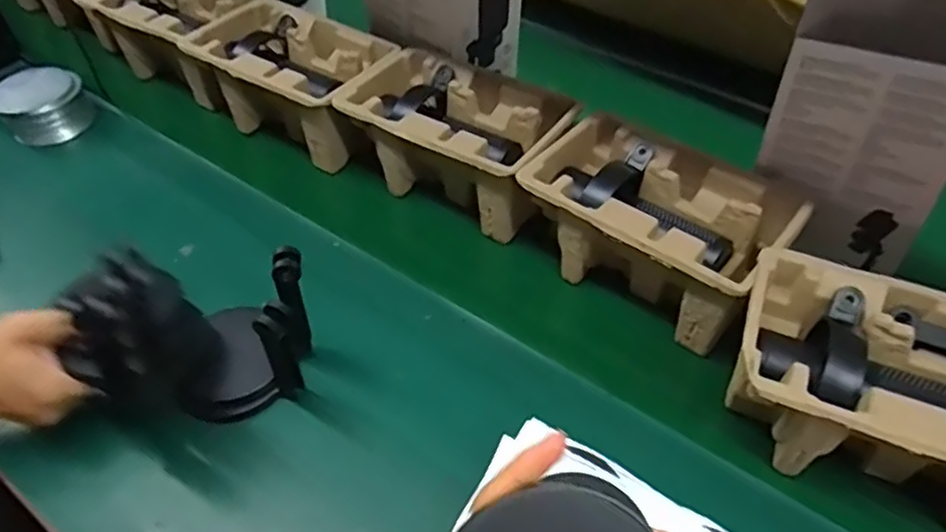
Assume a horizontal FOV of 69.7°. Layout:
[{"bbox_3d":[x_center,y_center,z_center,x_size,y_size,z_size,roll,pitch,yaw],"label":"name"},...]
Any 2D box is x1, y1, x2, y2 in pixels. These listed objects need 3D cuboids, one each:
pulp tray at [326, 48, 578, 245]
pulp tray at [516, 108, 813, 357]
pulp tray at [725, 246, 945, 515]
[{"bbox_3d":[-0.017,-0.141,0.736,0.233,0.099,0.146,27,53,18],"label":"pulp tray"},{"bbox_3d":[0.166,-0.041,0.638,0.226,0.100,0.144,33,55,22],"label":"pulp tray"},{"bbox_3d":[0.306,0.091,0.506,0.222,0.097,0.147,21,52,14],"label":"pulp tray"}]

